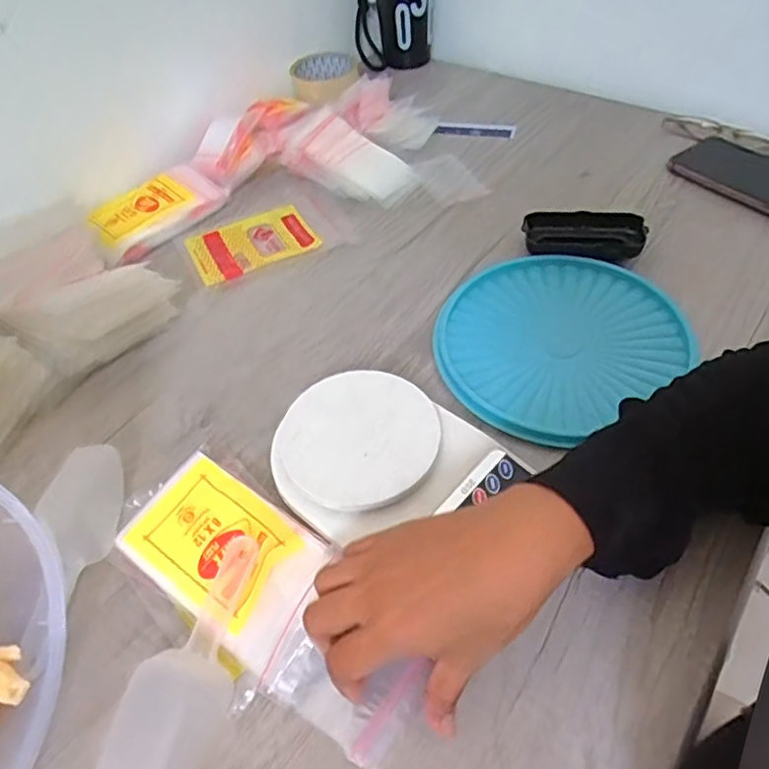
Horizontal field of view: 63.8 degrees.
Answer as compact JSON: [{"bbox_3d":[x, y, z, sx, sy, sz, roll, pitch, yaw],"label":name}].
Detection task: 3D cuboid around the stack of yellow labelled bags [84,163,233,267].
[{"bbox_3d":[-0.254,-0.189,0.674,0.091,0.026,0.149,34,62,28],"label":"stack of yellow labelled bags"}]

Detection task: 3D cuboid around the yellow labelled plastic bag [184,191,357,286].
[{"bbox_3d":[-0.126,-0.156,0.648,0.154,0.010,0.105,-26,53,-15],"label":"yellow labelled plastic bag"}]

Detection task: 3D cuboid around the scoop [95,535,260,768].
[{"bbox_3d":[-0.113,0.167,0.365,0.056,0.028,0.151,18,55,19],"label":"scoop"}]

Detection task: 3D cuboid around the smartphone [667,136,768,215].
[{"bbox_3d":[0.384,-0.213,0.636,0.080,0.010,0.165,-40,55,-13],"label":"smartphone"}]

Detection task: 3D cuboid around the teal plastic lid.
[{"bbox_3d":[0.139,-0.042,0.522,0.199,0.015,0.179,-32,55,-19],"label":"teal plastic lid"}]

